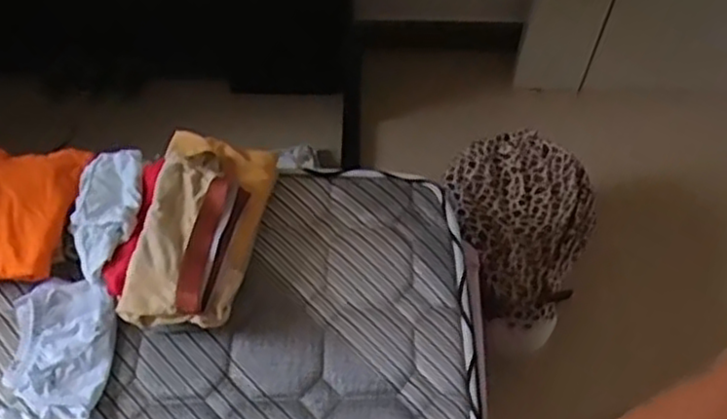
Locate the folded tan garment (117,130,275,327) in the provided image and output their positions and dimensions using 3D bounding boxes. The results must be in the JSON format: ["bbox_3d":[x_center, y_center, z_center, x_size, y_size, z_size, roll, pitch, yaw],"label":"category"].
[{"bbox_3d":[-0.220,0.028,0.975,0.150,0.093,0.282,7,60,4],"label":"folded tan garment"}]

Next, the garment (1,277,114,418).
[{"bbox_3d":[-0.388,0.178,0.926,0.129,0.027,0.178,3,59,2],"label":"garment"}]

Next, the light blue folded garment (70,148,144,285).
[{"bbox_3d":[-0.350,0.003,0.991,0.095,0.040,0.189,-1,59,0],"label":"light blue folded garment"}]

